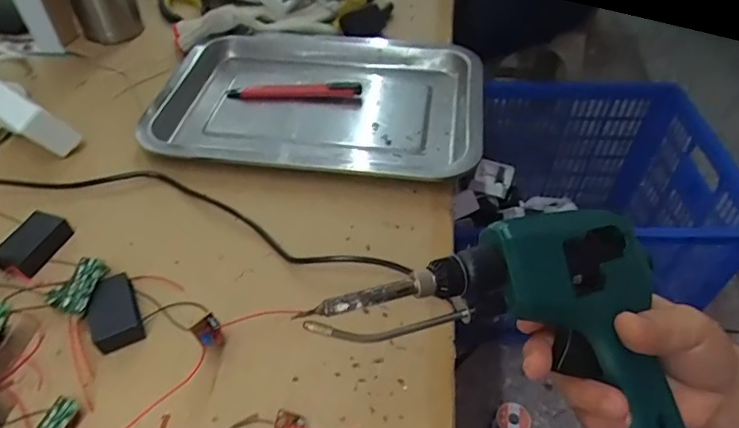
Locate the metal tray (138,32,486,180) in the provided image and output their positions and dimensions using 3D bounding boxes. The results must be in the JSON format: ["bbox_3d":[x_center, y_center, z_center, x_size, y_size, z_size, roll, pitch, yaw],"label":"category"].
[{"bbox_3d":[-0.046,-0.113,0.504,0.305,0.034,0.214,8,48,8],"label":"metal tray"}]

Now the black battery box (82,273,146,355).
[{"bbox_3d":[-0.171,0.066,0.341,0.032,0.020,0.050,-19,50,-16],"label":"black battery box"}]

